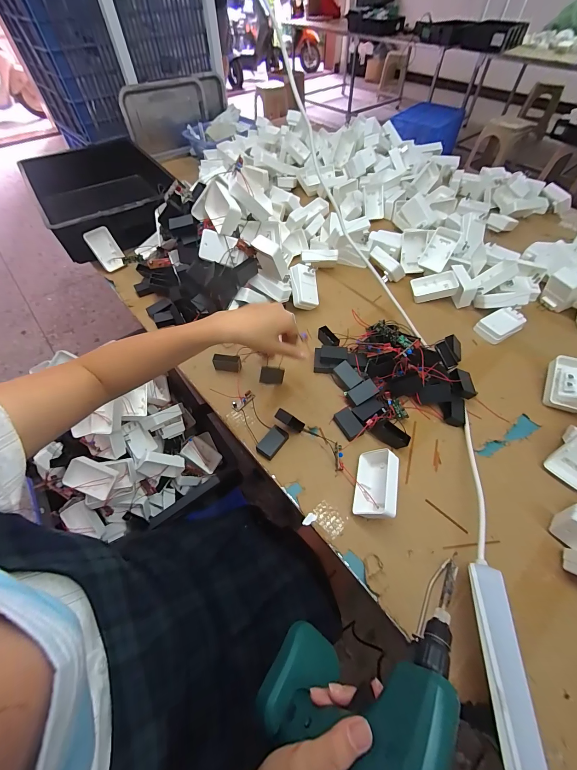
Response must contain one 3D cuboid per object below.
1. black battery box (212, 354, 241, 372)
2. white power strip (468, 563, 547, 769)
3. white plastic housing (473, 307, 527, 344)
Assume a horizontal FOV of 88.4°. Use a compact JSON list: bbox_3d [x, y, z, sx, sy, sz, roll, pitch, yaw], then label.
[{"bbox_3d":[-0.115,-0.041,0.556,0.050,0.031,0.021,6,56,5],"label":"black battery box"},{"bbox_3d":[0.210,0.272,0.287,0.027,0.028,0.166,5,56,4],"label":"white power strip"},{"bbox_3d":[0.435,-0.122,0.607,0.084,0.030,0.054,-22,58,-14],"label":"white plastic housing"}]

